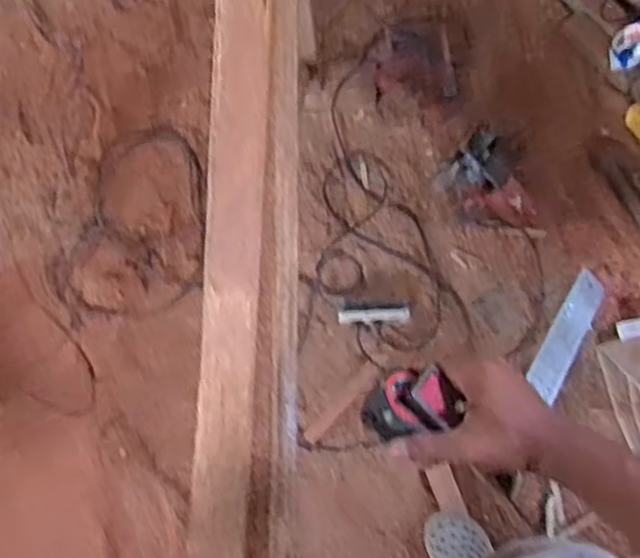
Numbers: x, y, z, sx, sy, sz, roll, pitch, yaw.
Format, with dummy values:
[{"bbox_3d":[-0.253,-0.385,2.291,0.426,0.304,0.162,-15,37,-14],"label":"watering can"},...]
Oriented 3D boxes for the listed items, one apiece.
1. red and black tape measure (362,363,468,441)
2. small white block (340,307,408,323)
[{"bbox_3d":[0.079,0.111,0.667,0.079,0.047,0.058,-12,67,6],"label":"red and black tape measure"},{"bbox_3d":[0.123,0.081,1.713,0.157,0.024,0.030,-1,71,-2],"label":"small white block"}]

